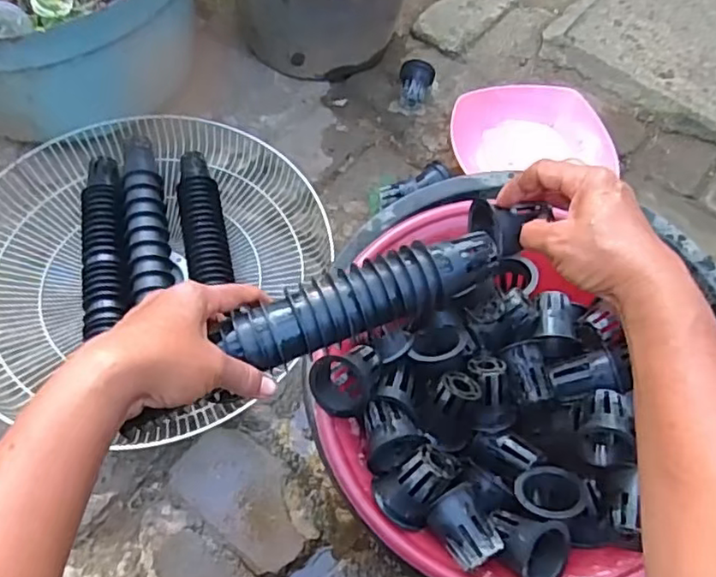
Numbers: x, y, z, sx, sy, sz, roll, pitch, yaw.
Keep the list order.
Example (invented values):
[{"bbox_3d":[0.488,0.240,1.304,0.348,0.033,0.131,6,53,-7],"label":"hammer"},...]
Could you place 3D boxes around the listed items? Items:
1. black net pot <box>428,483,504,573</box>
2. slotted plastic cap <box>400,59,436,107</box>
[{"bbox_3d":[0.081,0.177,0.460,0.047,0.036,0.052,-26,66,-16],"label":"black net pot"},{"bbox_3d":[0.088,-0.314,0.948,0.053,0.043,0.071,11,62,2],"label":"slotted plastic cap"}]

